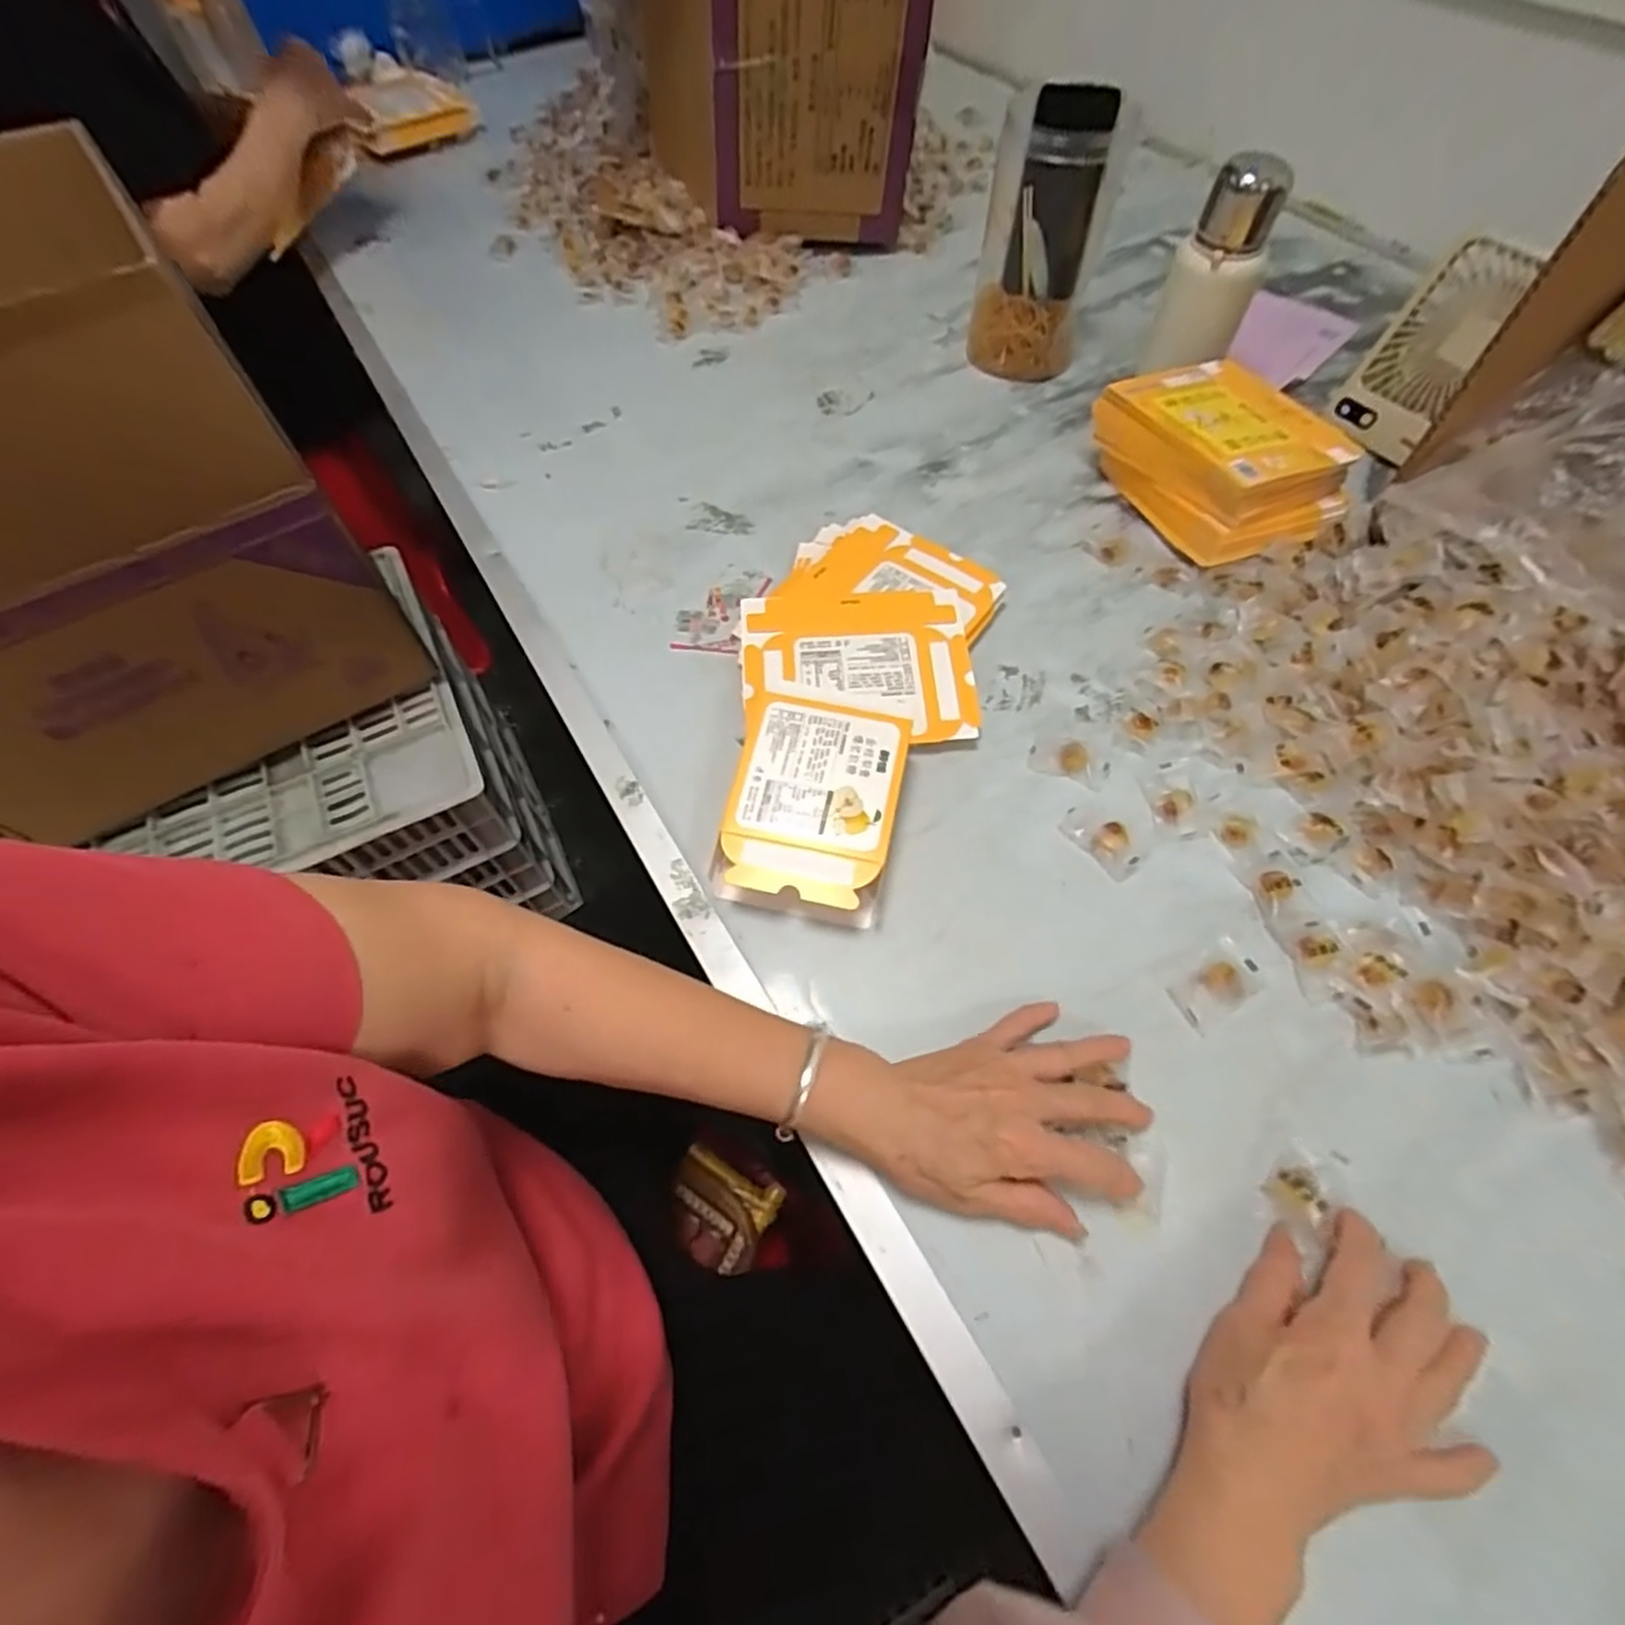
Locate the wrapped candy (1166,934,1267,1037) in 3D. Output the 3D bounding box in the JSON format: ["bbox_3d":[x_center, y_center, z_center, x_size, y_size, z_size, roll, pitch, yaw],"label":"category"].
[{"bbox_3d":[0.241,0.102,0.434,0.057,0.011,0.032,-30,63,-15],"label":"wrapped candy"}]

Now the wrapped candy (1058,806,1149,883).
[{"bbox_3d":[0.194,0.019,0.486,0.026,0.013,0.057,-34,64,-17],"label":"wrapped candy"}]

